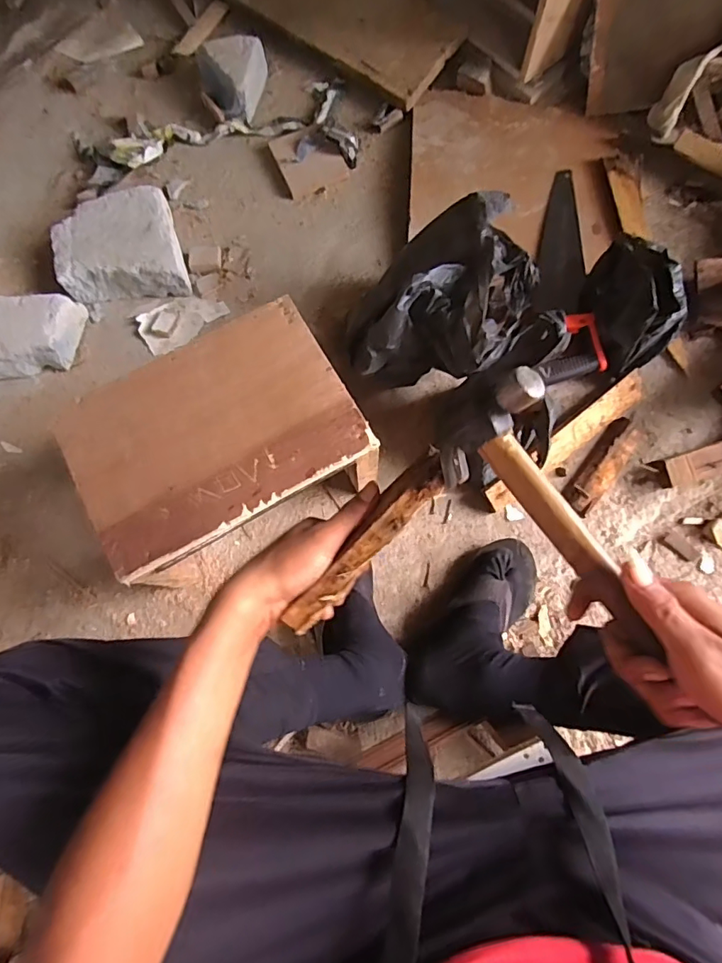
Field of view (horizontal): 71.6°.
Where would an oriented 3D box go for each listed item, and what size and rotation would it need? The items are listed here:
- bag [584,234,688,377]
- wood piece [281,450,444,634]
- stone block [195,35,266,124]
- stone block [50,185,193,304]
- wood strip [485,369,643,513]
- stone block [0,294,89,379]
[{"bbox_3d":[0.425,-0.283,0.762,0.121,0.104,0.195,-15,75,-3],"label":"bag"},{"bbox_3d":[0.004,0.047,0.388,0.030,0.019,0.167,41,90,9],"label":"wood piece"},{"bbox_3d":[-0.236,-0.762,0.946,0.129,0.062,0.150,-15,77,-3],"label":"stone block"},{"bbox_3d":[-0.412,-0.410,0.863,0.220,0.069,0.186,-5,77,-1],"label":"stone block"},{"bbox_3d":[0.319,-0.064,0.761,0.306,0.018,0.044,-38,79,-8],"label":"wood strip"},{"bbox_3d":[-0.571,-0.239,0.824,0.216,0.068,0.127,-8,77,-1],"label":"stone block"}]

